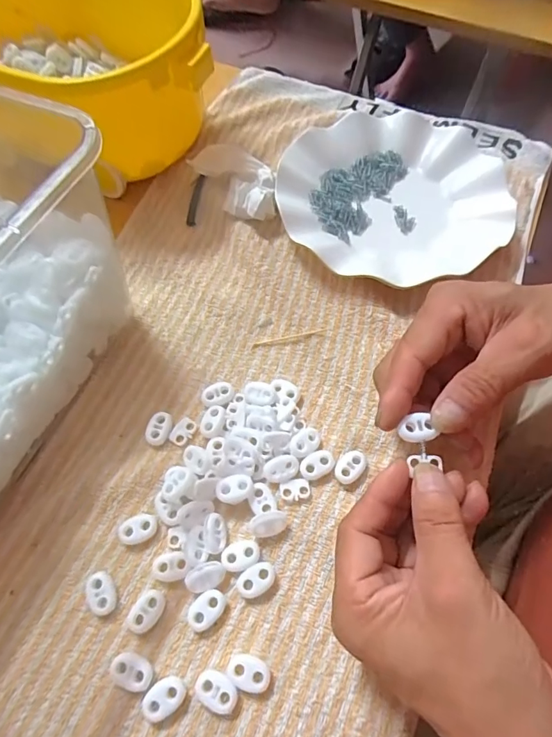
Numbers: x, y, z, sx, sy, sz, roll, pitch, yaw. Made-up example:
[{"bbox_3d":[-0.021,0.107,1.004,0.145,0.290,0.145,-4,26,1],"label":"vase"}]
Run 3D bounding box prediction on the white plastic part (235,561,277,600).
[{"bbox_3d":[-0.011,0.119,0.251,0.023,0.004,0.015,-30,66,-12],"label":"white plastic part"}]

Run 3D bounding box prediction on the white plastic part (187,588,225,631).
[{"bbox_3d":[-0.038,0.132,0.246,0.022,0.004,0.015,-40,68,-16],"label":"white plastic part"}]

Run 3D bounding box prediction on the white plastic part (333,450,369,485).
[{"bbox_3d":[0.047,0.061,0.279,0.016,0.004,0.023,35,70,18],"label":"white plastic part"}]

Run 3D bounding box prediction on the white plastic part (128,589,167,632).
[{"bbox_3d":[-0.072,0.134,0.247,0.015,0.004,0.022,39,71,19],"label":"white plastic part"}]

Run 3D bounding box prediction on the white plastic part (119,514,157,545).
[{"bbox_3d":[-0.082,0.095,0.265,0.022,0.005,0.015,-16,64,-6],"label":"white plastic part"}]

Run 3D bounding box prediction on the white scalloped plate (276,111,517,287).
[{"bbox_3d":[0.097,-0.154,0.376,0.182,0.024,0.179,7,64,6],"label":"white scalloped plate"}]

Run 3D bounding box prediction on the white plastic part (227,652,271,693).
[{"bbox_3d":[-0.014,0.158,0.232,0.022,0.004,0.015,15,65,10],"label":"white plastic part"}]

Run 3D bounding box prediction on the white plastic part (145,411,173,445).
[{"bbox_3d":[-0.077,0.039,0.293,0.015,0.005,0.022,14,65,9],"label":"white plastic part"}]

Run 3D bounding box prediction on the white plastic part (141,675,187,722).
[{"bbox_3d":[-0.057,0.168,0.228,0.023,0.004,0.015,-26,65,-10],"label":"white plastic part"}]

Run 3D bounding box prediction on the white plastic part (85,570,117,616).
[{"bbox_3d":[-0.098,0.126,0.251,0.015,0.004,0.022,-30,66,-12],"label":"white plastic part"}]

